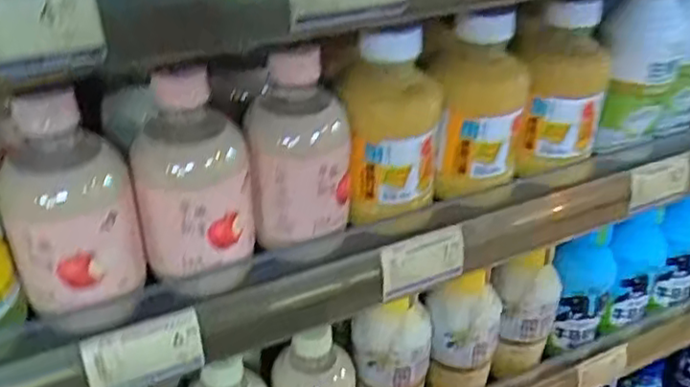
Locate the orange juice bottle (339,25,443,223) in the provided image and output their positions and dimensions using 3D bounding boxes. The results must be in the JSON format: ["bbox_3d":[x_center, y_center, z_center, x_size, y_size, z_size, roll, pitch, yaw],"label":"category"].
[{"bbox_3d":[0.033,-0.054,0.461,0.065,0.137,0.064,3,33,4],"label":"orange juice bottle"}]

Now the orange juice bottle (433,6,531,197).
[{"bbox_3d":[0.102,-0.073,0.489,0.056,0.131,0.072,9,34,13],"label":"orange juice bottle"}]

